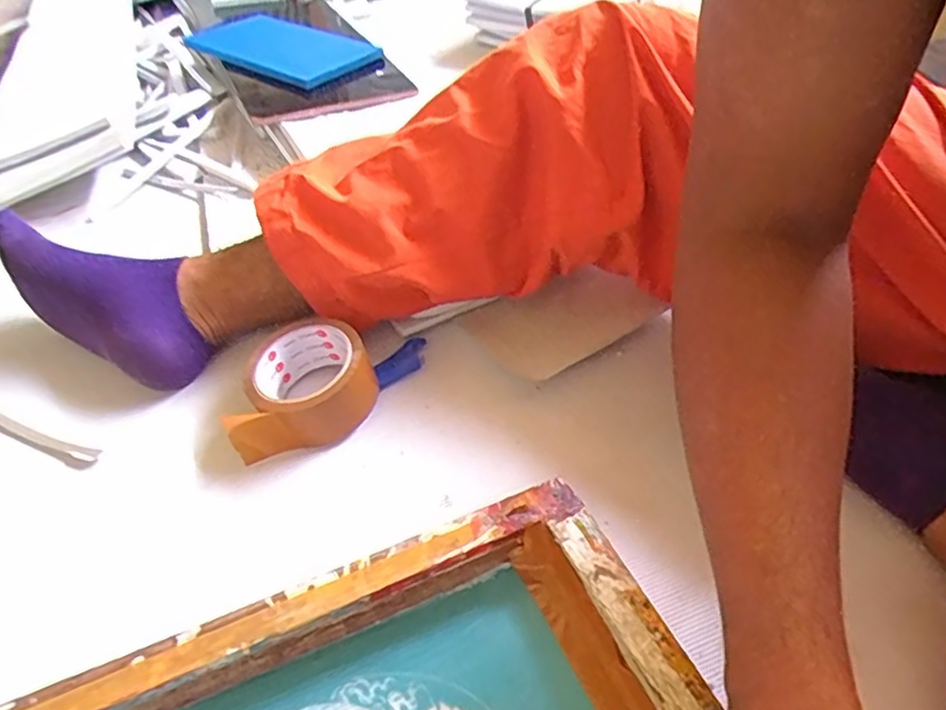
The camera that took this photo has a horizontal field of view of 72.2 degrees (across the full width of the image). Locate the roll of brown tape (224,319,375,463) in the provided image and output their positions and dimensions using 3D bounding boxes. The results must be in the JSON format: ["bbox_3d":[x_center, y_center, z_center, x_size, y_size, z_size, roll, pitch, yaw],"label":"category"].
[{"bbox_3d":[-0.138,0.024,0.533,0.118,0.055,0.100,-10,44,-6],"label":"roll of brown tape"}]

